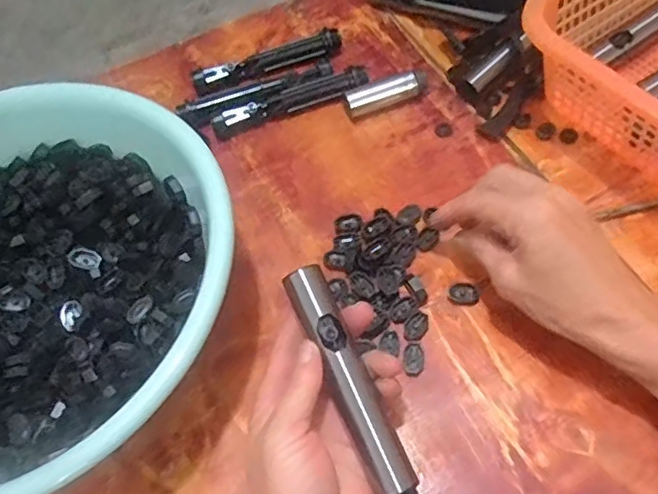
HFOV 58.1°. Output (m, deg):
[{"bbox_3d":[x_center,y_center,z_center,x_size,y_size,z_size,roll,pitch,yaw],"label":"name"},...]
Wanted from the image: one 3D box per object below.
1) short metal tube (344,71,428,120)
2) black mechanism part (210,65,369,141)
[{"bbox_3d":[0.054,-0.140,0.527,0.083,0.026,0.024,-26,60,-13],"label":"short metal tube"},{"bbox_3d":[-0.035,-0.130,0.528,0.141,0.024,0.020,-19,59,-8],"label":"black mechanism part"}]

